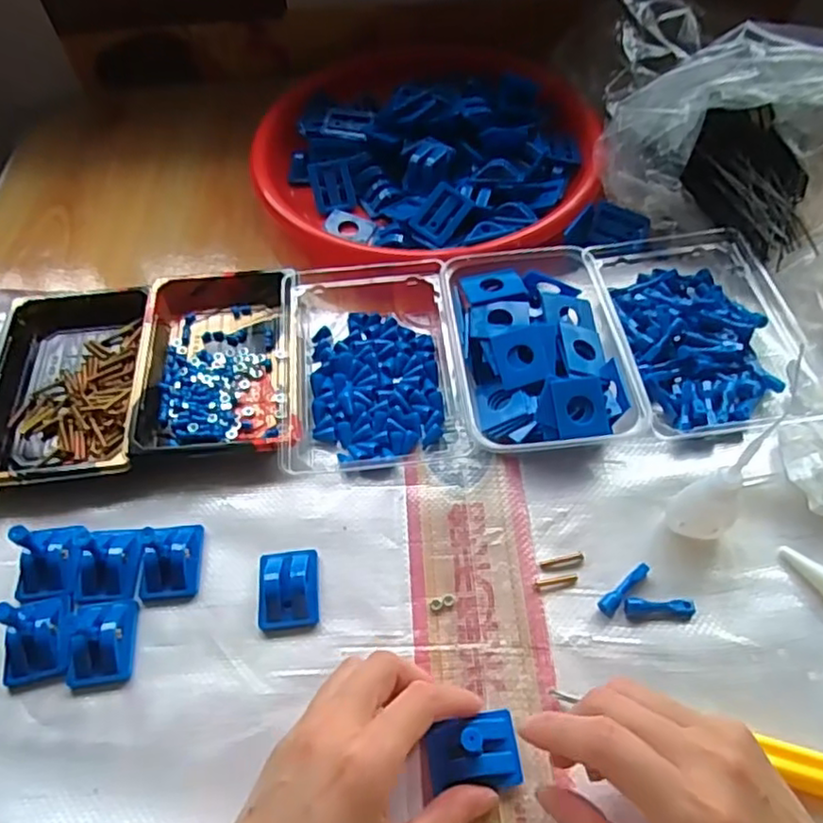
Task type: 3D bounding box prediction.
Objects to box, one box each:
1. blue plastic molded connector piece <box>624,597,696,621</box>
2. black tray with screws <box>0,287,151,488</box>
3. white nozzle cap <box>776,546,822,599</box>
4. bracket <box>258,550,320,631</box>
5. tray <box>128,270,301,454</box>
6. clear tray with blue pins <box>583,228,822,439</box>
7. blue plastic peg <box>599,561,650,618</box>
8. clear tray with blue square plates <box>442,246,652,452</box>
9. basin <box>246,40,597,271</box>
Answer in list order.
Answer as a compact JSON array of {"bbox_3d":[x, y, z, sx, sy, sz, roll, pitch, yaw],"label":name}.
[{"bbox_3d":[0.137,0.108,0.361,0.037,0.007,0.011,-3,55,1],"label":"blue plastic molded connector piece"},{"bbox_3d":[-0.244,-0.022,0.461,0.109,0.022,0.163,-6,55,-2],"label":"black tray with screws"},{"bbox_3d":[0.225,0.088,0.370,0.013,0.011,0.035,-32,59,-18],"label":"white nozzle cap"},{"bbox_3d":[-0.071,0.100,0.378,0.034,0.015,0.045,-4,55,0],"label":"bracket"},{"bbox_3d":[-0.134,-0.040,0.463,0.107,0.028,0.165,-6,55,-1],"label":"tray"},{"bbox_3d":[0.195,-0.066,0.463,0.120,0.036,0.186,-7,55,-2],"label":"clear tray with blue pins"},{"bbox_3d":[0.122,0.100,0.373,0.039,0.006,0.010,-37,61,-21],"label":"blue plastic peg"},{"bbox_3d":[0.084,-0.041,0.451,0.108,0.036,0.162,-6,55,-1],"label":"clear tray with blue square plates"},{"bbox_3d":[0.014,-0.238,0.575,0.283,0.057,0.273,-1,55,2],"label":"basin"}]

